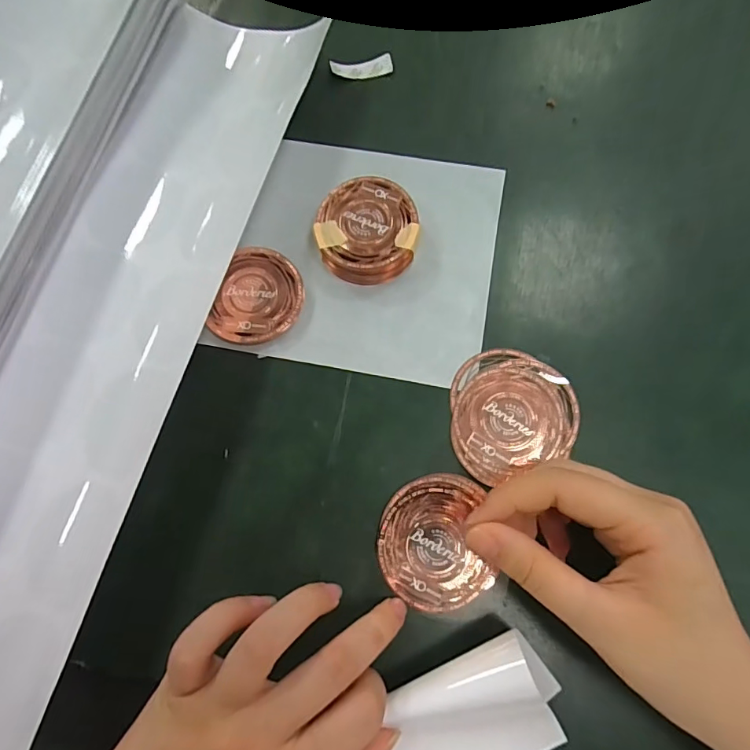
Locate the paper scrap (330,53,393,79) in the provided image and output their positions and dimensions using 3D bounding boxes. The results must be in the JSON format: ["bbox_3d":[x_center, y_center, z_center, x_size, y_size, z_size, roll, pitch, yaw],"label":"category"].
[{"bbox_3d":[-0.009,-0.215,0.333,0.042,0.007,0.012,-12,75,-4],"label":"paper scrap"}]

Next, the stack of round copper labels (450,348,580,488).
[{"bbox_3d":[0.076,0.019,0.269,0.073,0.004,0.068,-19,75,-5],"label":"stack of round copper labels"}]

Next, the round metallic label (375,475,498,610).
[{"bbox_3d":[0.030,0.087,0.247,0.056,0.004,0.066,-8,75,-3],"label":"round metallic label"}]

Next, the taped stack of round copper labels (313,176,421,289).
[{"bbox_3d":[-0.005,-0.086,0.288,0.059,0.021,0.064,-12,75,-4],"label":"taped stack of round copper labels"}]

